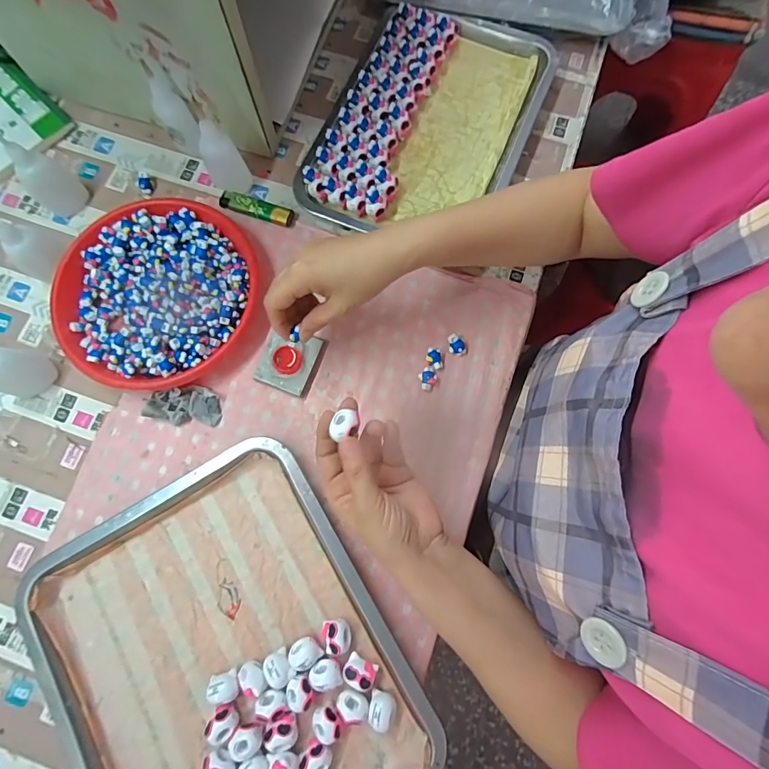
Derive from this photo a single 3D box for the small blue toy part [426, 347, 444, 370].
[{"bbox_3d":[0.049,-0.026,0.425,0.016,0.009,0.023,-11,77,-3],"label":"small blue toy part"}]

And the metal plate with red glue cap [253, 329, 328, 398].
[{"bbox_3d":[-0.095,-0.024,0.423,0.054,0.019,0.060,17,77,3],"label":"metal plate with red glue cap"}]

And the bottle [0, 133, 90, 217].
[{"bbox_3d":[-0.355,-0.219,0.437,0.053,0.073,0.047,42,80,9],"label":"bottle"}]

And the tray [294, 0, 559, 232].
[{"bbox_3d":[0.044,-0.297,0.481,0.229,0.029,0.301,20,77,4],"label":"tray"}]

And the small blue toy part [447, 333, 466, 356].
[{"bbox_3d":[0.072,-0.040,0.430,0.016,0.012,0.022,-22,78,-6],"label":"small blue toy part"}]

